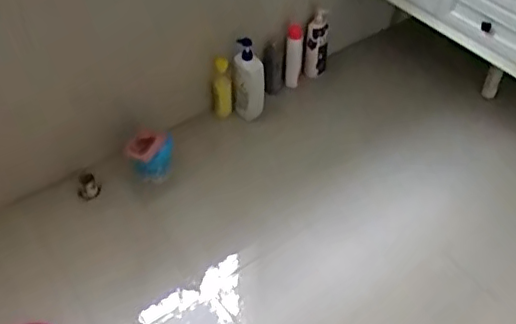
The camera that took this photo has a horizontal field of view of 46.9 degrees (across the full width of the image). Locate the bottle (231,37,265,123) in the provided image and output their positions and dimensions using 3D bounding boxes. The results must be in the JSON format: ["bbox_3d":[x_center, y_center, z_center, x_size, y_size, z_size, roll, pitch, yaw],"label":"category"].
[{"bbox_3d":[-0.032,-0.263,1.942,0.103,0.274,0.108,-2,45,-2],"label":"bottle"}]

